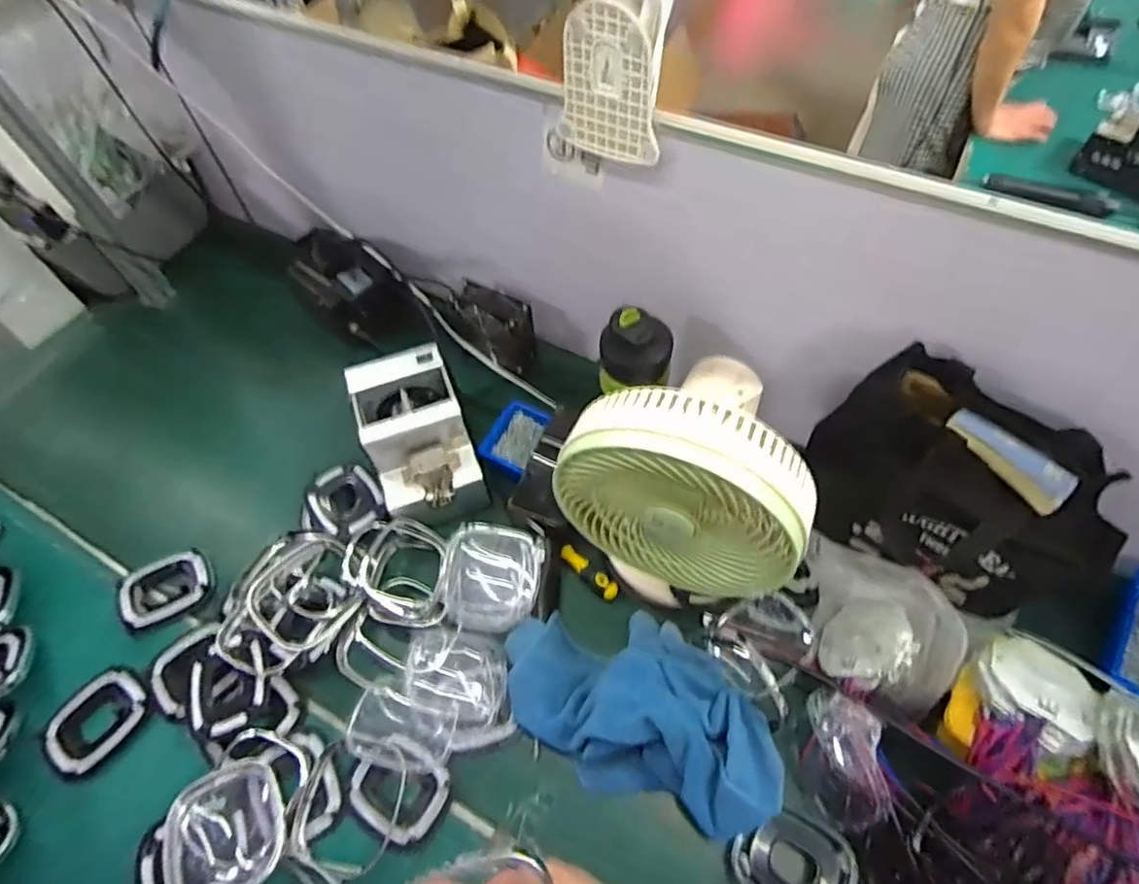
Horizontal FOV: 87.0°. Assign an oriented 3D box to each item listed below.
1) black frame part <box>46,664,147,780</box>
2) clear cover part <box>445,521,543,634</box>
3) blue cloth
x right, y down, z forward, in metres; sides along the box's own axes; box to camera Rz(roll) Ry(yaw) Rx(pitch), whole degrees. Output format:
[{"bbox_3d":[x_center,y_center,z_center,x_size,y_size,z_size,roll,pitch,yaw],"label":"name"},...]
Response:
[{"bbox_3d":[-0.545,0.316,0.690,0.090,0.015,0.104,27,63,18],"label":"black frame part"},{"bbox_3d":[-0.089,0.165,0.721,0.107,0.066,0.116,7,59,7],"label":"clear cover part"},{"bbox_3d":[0.074,0.282,0.637,0.309,0.068,0.179,34,66,21],"label":"blue cloth"}]

